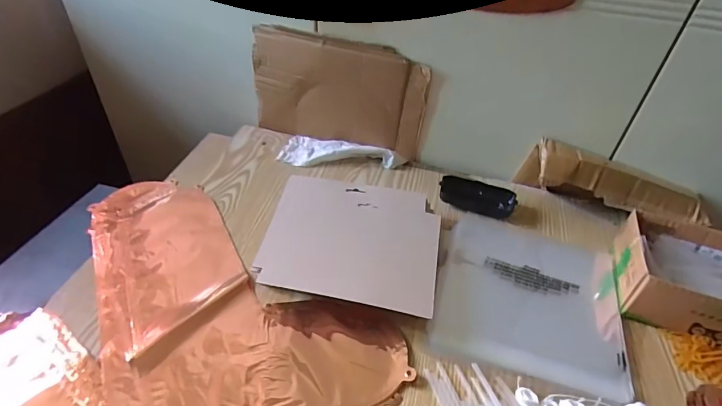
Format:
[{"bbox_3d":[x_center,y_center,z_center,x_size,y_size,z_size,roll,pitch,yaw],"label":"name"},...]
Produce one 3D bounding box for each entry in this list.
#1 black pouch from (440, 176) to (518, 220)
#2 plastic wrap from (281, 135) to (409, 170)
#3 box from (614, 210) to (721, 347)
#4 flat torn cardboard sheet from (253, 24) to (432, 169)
[{"bbox_3d":[0.177,-0.011,0.641,0.110,0.021,0.056,11,42,7],"label":"black pouch"},{"bbox_3d":[-0.030,-0.083,0.685,0.197,0.026,0.075,9,41,4],"label":"plastic wrap"},{"bbox_3d":[0.415,0.096,0.505,0.185,0.072,0.135,16,42,12],"label":"box"},{"bbox_3d":[-0.038,-0.170,0.663,0.276,0.178,0.013,15,42,10],"label":"flat torn cardboard sheet"}]

